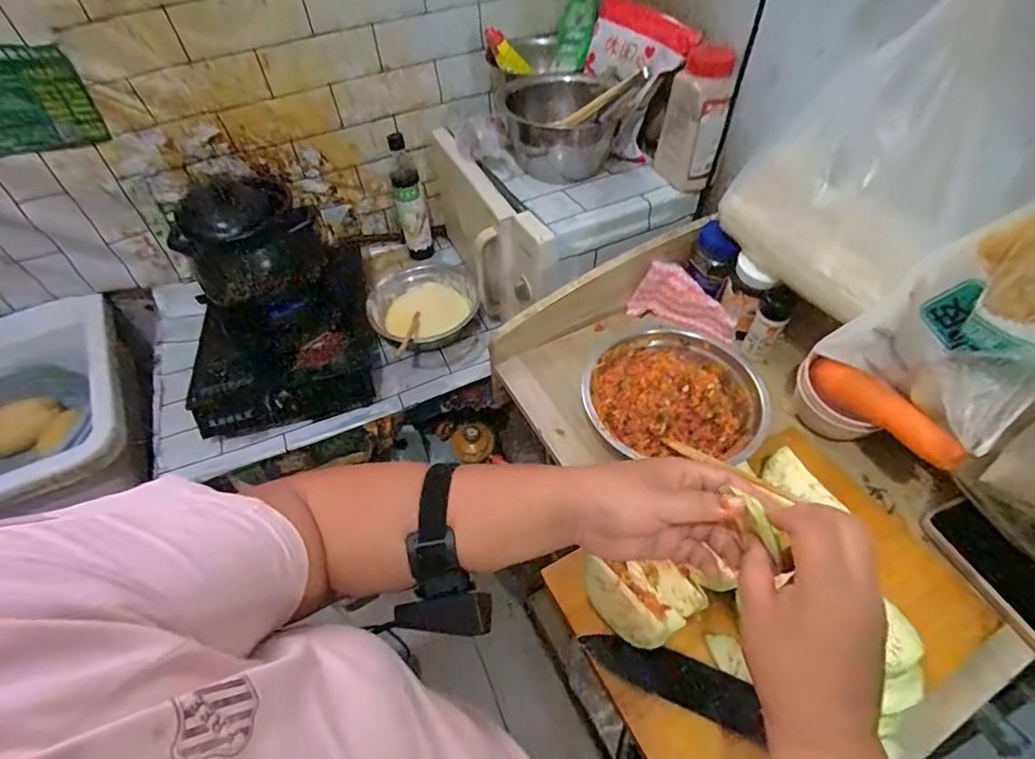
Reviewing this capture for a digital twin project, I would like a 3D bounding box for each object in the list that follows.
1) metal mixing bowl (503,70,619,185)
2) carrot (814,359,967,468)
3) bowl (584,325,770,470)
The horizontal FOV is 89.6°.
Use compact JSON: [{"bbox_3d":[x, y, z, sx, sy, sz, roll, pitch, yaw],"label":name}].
[{"bbox_3d":[0.068,-0.417,0.866,0.166,0.111,0.166,0,51,2],"label":"metal mixing bowl"},{"bbox_3d":[0.389,0.033,0.557,0.037,0.040,0.175,-17,36,-11],"label":"carrot"},{"bbox_3d":[0.188,0.014,0.639,0.197,0.052,0.183,-1,51,1],"label":"bowl"}]

